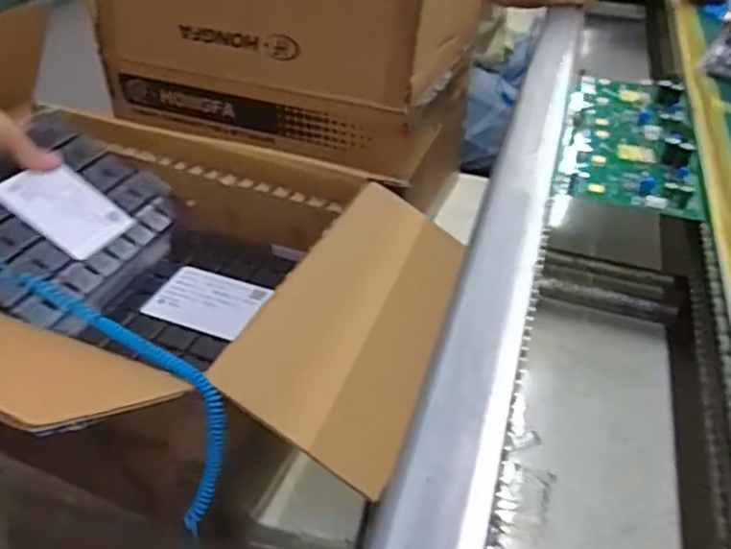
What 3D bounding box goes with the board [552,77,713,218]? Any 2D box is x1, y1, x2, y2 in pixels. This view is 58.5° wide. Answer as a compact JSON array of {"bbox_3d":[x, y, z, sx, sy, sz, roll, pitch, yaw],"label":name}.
[{"bbox_3d":[0.249,-0.138,0.620,0.116,0.025,0.264,12,41,11],"label":"board"}]

